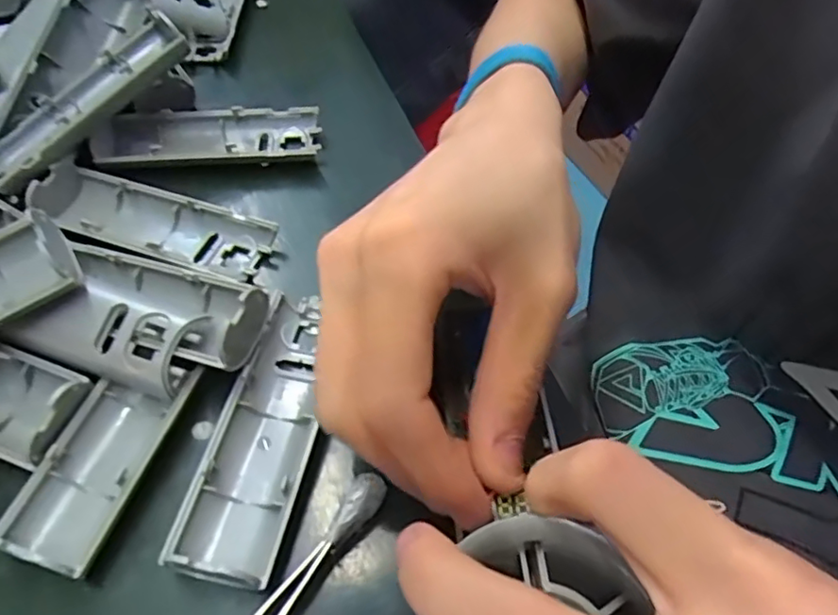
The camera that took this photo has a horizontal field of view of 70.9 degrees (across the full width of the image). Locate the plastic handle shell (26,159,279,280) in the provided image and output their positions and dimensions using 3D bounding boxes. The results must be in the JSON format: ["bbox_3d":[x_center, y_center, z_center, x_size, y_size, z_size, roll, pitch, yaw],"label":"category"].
[{"bbox_3d":[-0.116,-0.036,0.261,0.102,0.027,0.030,16,57,11],"label":"plastic handle shell"}]

